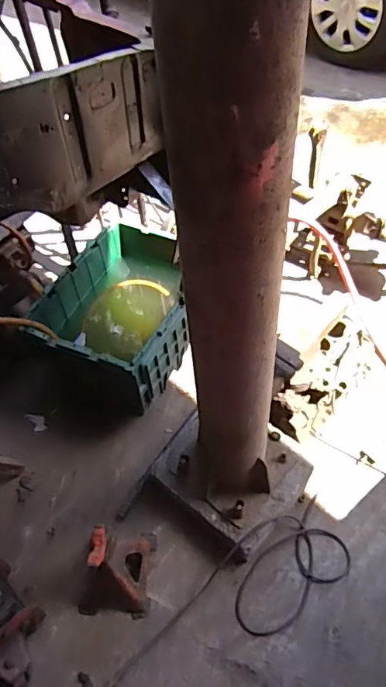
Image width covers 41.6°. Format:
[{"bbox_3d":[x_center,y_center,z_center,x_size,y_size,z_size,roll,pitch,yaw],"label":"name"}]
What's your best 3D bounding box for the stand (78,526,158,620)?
[{"bbox_3d":[-0.200,0.531,1.231,0.176,0.248,0.203,3,54,7],"label":"stand"}]

